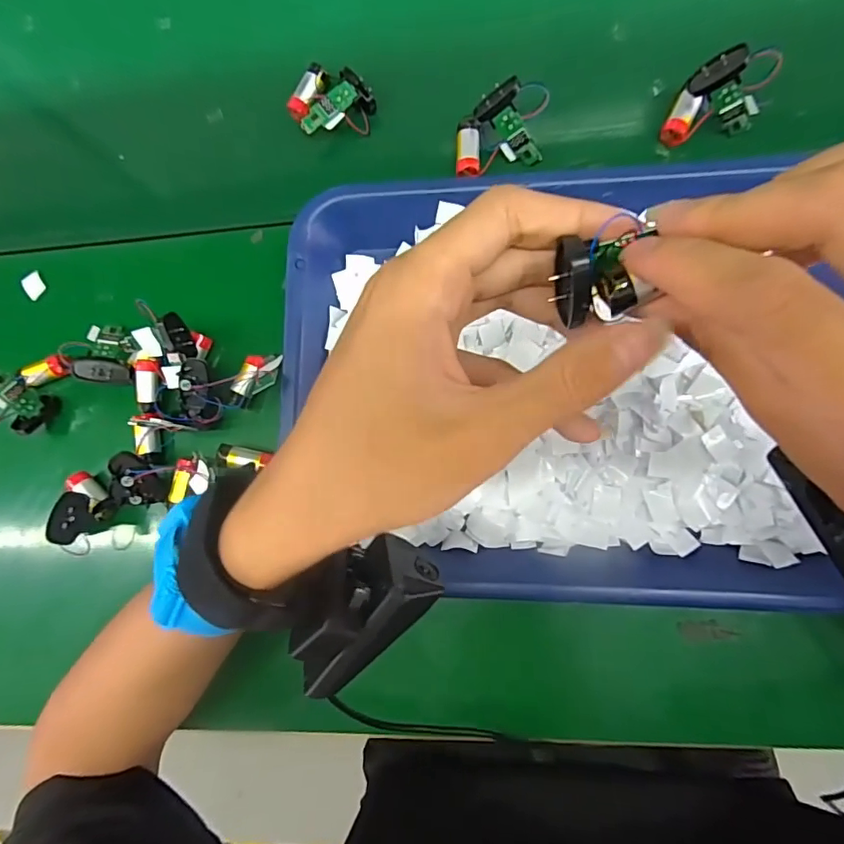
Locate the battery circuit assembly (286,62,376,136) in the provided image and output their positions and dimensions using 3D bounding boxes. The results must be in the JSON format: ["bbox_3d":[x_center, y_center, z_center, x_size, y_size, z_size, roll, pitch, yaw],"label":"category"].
[{"bbox_3d":[-0.065,-0.224,0.363,0.052,0.019,0.054,0,86,8],"label":"battery circuit assembly"}]

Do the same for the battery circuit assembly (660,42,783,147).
[{"bbox_3d":[0.181,-0.199,0.317,0.051,0.046,0.029,-6,86,8],"label":"battery circuit assembly"}]

